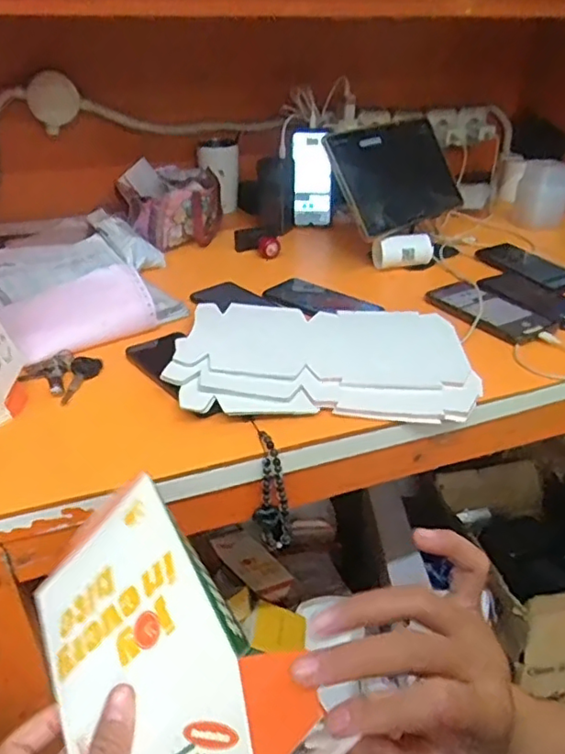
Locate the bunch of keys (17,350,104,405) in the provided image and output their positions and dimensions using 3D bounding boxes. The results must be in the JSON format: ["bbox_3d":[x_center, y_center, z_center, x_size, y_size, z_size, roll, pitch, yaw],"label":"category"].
[{"bbox_3d":[-0.245,-0.007,0.644,0.074,0.017,0.072,13,34,20],"label":"bunch of keys"}]

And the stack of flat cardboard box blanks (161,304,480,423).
[{"bbox_3d":[0.046,-0.027,0.670,0.323,0.019,0.240,4,32,8],"label":"stack of flat cardboard box blanks"}]

